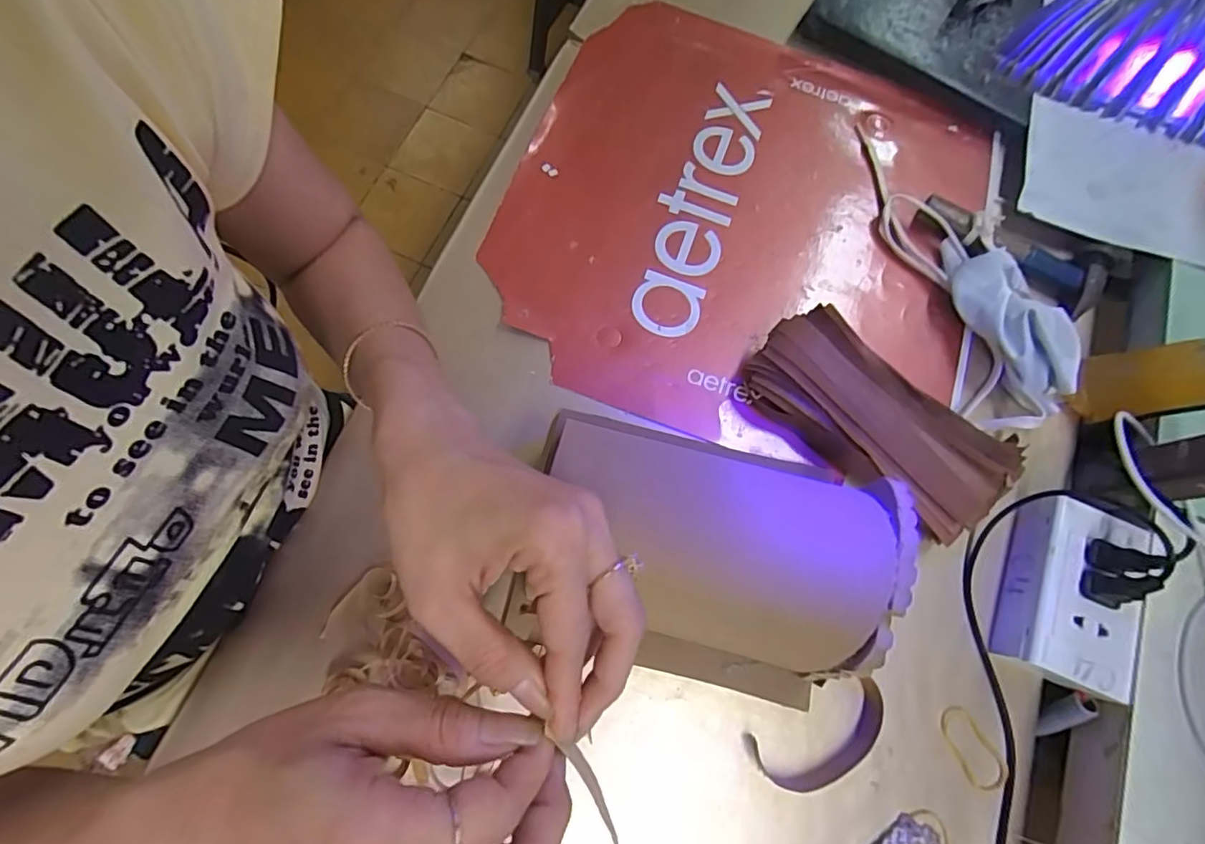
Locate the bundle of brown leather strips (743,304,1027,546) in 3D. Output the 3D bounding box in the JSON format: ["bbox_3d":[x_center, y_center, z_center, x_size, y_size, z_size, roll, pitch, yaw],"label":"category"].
[{"bbox_3d":[0.196,0.000,0.406,0.091,0.052,0.189,-41,81,-15],"label":"bundle of brown leather strips"}]

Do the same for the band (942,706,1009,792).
[{"bbox_3d":[0.251,0.222,0.374,0.028,0.004,0.054,-25,77,-11],"label":"band"}]

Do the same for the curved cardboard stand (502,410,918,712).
[{"bbox_3d":[0.066,0.090,0.333,0.191,0.120,0.135,12,72,-2],"label":"curved cardboard stand"}]

